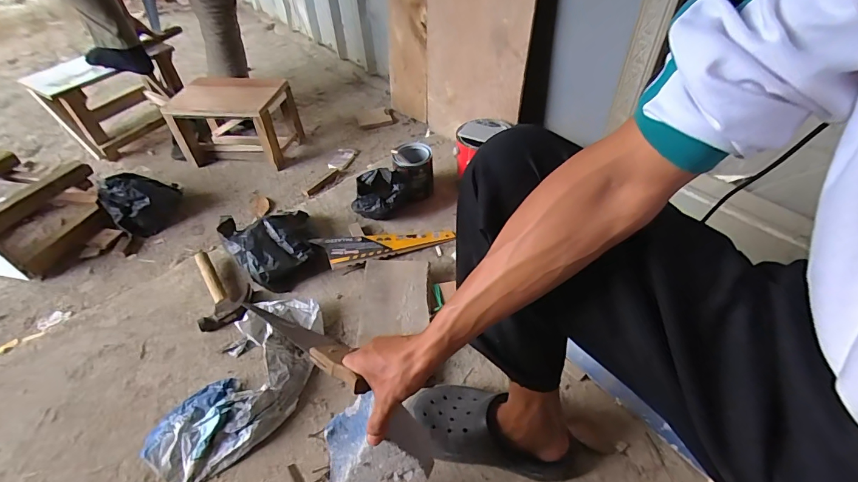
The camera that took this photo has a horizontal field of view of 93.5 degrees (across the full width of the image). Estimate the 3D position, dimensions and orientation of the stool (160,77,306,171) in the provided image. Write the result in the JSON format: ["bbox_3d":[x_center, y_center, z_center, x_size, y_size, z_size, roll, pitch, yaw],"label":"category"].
[{"bbox_3d":[-0.655,-0.399,1.343,0.394,0.237,0.242,6,46,10],"label":"stool"}]

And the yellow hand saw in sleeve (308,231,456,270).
[{"bbox_3d":[-0.105,0.006,0.997,0.333,0.016,0.093,-7,46,-12],"label":"yellow hand saw in sleeve"}]

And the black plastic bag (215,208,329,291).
[{"bbox_3d":[-0.365,0.025,0.969,0.200,0.127,0.198,-22,48,-17],"label":"black plastic bag"}]

